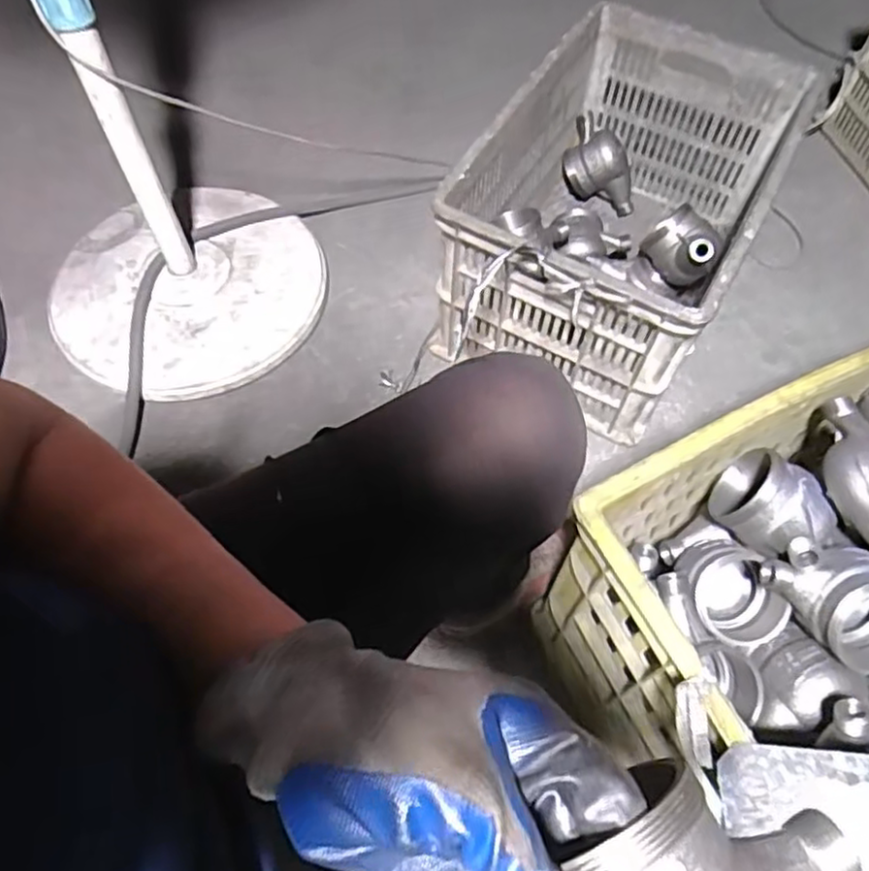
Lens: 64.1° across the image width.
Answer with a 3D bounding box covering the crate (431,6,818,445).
[{"bbox_3d":[0.234,-0.277,0.907,0.309,0.261,0.456,27,64,13],"label":"crate"}]

